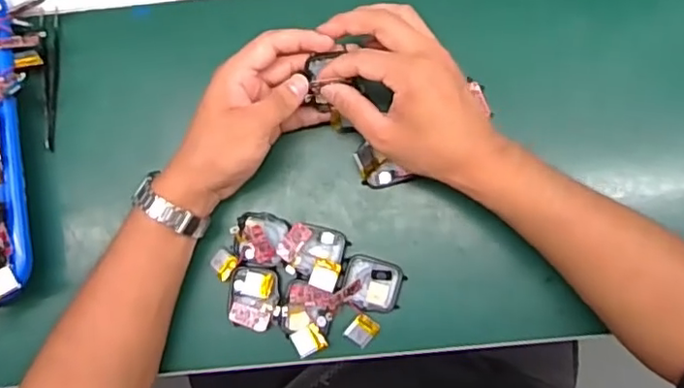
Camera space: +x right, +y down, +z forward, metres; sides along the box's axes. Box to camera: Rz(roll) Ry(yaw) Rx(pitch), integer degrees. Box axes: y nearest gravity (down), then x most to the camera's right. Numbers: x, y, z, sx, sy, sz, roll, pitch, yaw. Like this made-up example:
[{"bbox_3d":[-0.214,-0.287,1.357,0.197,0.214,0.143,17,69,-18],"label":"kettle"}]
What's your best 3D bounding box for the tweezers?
[{"bbox_3d":[-0.236,-0.093,0.494,0.012,0.012,0.113,-3,84,2],"label":"tweezers"}]

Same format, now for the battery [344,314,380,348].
[{"bbox_3d":[0.015,0.104,0.466,0.020,0.004,0.022,37,86,5],"label":"battery"}]

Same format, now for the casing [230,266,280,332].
[{"bbox_3d":[-0.068,0.079,0.470,0.036,0.006,0.047,3,84,2],"label":"casing"}]

